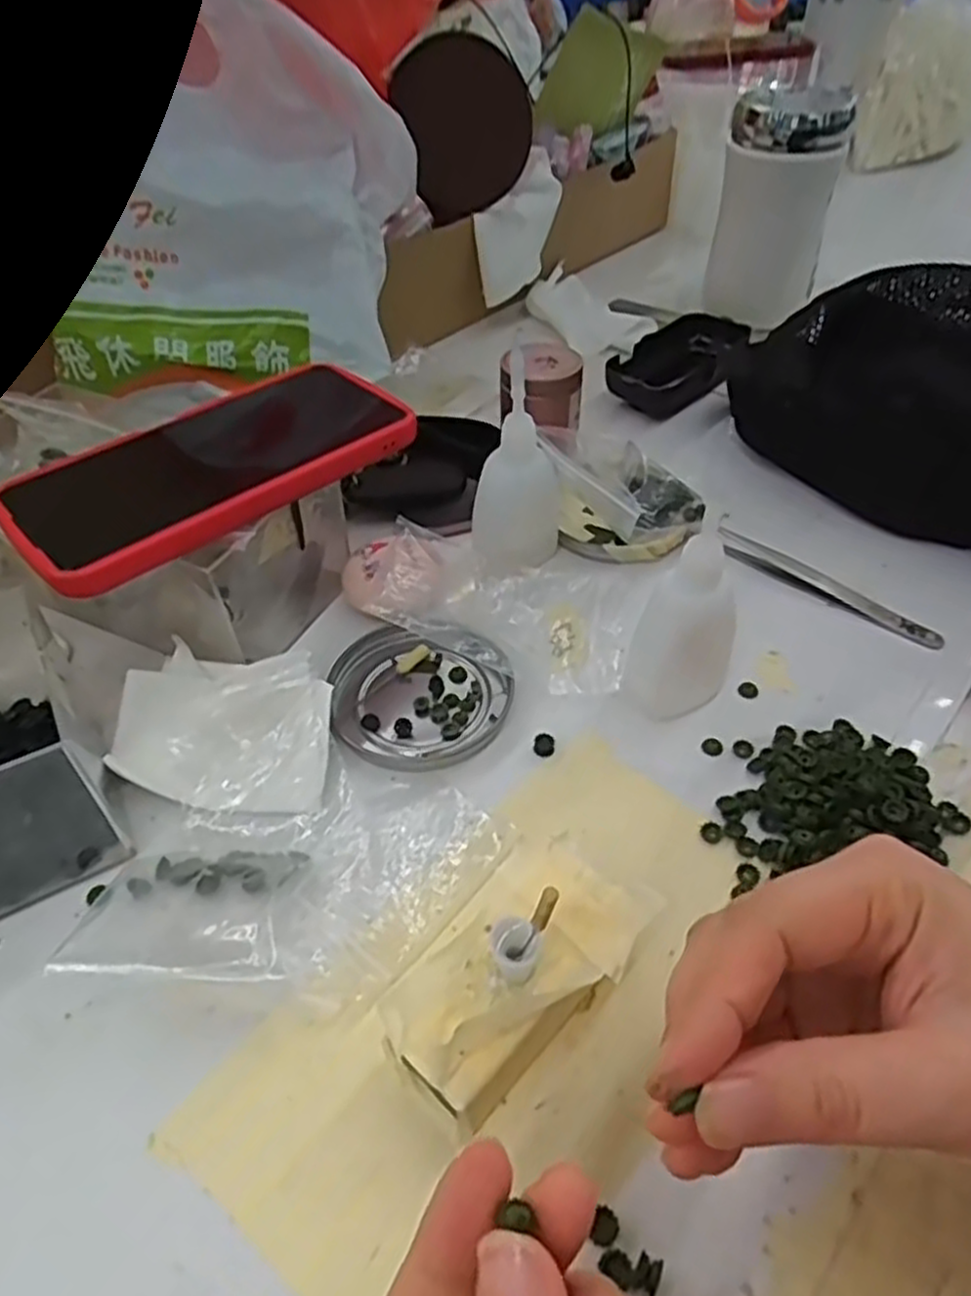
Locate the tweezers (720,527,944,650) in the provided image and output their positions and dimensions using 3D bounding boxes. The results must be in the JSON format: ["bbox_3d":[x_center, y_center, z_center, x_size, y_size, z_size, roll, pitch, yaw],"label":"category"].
[{"bbox_3d":[0.164,-0.030,0.382,0.111,0.012,0.013,29,54,27],"label":"tweezers"}]

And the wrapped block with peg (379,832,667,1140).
[{"bbox_3d":[0.011,0.100,0.240,0.048,0.042,0.087,29,53,26],"label":"wrapped block with peg"}]

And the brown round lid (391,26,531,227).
[{"bbox_3d":[-0.016,-0.369,0.561,0.123,0.107,0.014,35,56,30],"label":"brown round lid"}]

